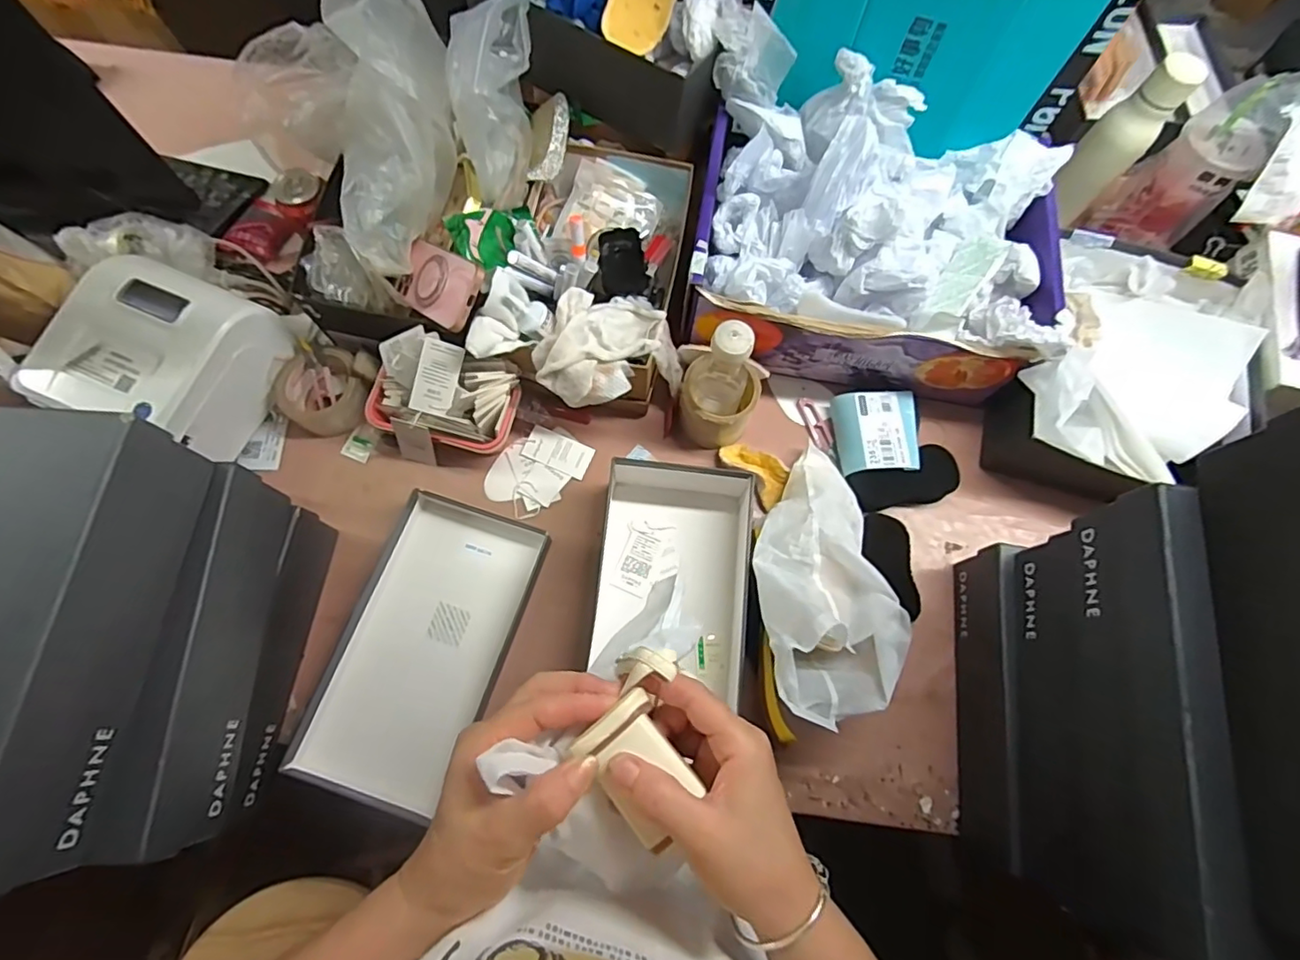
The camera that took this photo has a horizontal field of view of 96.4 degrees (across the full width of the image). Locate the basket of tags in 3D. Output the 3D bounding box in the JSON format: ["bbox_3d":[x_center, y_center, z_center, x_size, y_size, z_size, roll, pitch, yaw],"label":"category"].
[{"bbox_3d":[-0.240,-0.088,0.664,0.167,0.112,0.119,16,72,3],"label":"basket of tags"}]

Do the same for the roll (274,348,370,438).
[{"bbox_3d":[-0.394,-0.105,0.702,0.098,0.045,0.105,1,72,-2],"label":"roll"}]

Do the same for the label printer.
[{"bbox_3d":[-0.531,-0.130,0.641,0.177,0.115,0.175,15,72,3],"label":"label printer"}]

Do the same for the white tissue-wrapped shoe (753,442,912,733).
[{"bbox_3d":[0.170,0.089,0.595,0.130,0.147,0.285,2,72,-1],"label":"white tissue-wrapped shoe"}]

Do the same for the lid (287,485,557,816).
[{"bbox_3d":[-0.237,0.174,0.617,0.159,0.032,0.305,19,73,4],"label":"lid"}]

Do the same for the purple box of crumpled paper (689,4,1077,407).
[{"bbox_3d":[0.252,-0.293,0.674,0.398,0.181,0.306,10,72,1],"label":"purple box of crumpled paper"}]

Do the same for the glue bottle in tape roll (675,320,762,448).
[{"bbox_3d":[0.079,-0.111,0.641,0.092,0.181,0.091,15,72,3],"label":"glue bottle in tape roll"}]

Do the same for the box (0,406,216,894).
[{"bbox_3d":[-0.452,0.100,0.398,0.162,0.093,0.291,6,72,0],"label":"box"}]

